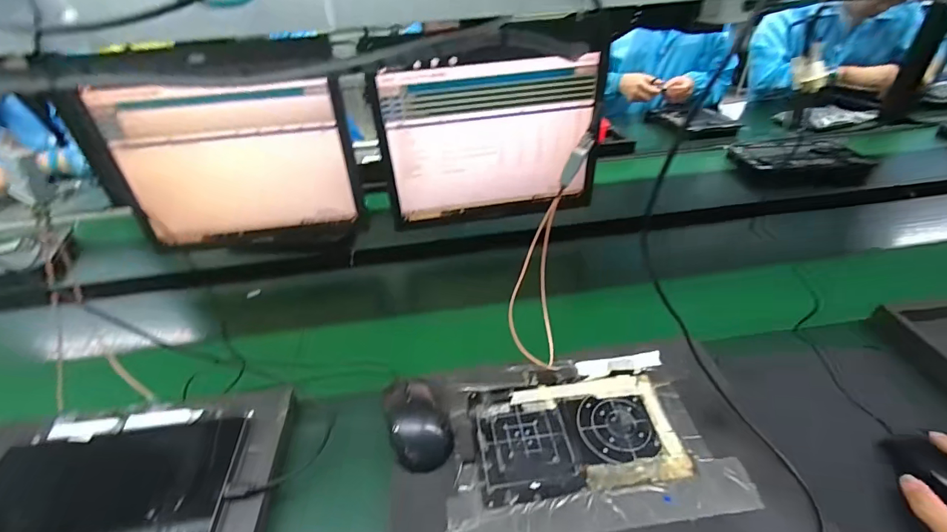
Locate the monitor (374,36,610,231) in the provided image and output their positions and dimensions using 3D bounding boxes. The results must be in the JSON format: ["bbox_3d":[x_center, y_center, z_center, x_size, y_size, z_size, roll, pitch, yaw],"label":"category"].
[{"bbox_3d":[0.034,-0.200,0.713,0.360,0.281,0.046,-7,37,-4],"label":"monitor"}]

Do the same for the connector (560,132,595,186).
[{"bbox_3d":[0.101,-0.104,0.428,0.015,0.061,0.014,27,40,1],"label":"connector"}]

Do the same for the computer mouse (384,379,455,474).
[{"bbox_3d":[-0.060,0.166,0.469,0.061,0.034,0.101,-13,38,-13],"label":"computer mouse"}]

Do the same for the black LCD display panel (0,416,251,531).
[{"bbox_3d":[-0.369,0.235,0.412,0.251,0.013,0.168,-8,38,-3],"label":"black LCD display panel"}]

